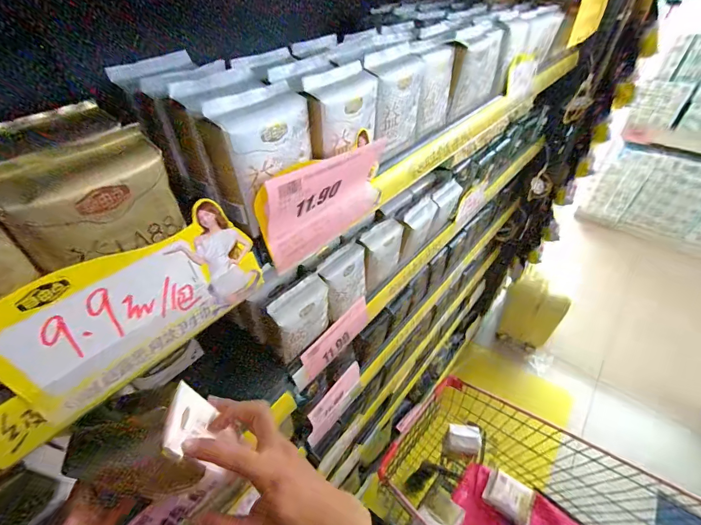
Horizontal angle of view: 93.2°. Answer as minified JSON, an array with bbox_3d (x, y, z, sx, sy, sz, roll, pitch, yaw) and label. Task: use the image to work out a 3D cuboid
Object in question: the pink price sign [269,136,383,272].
[{"bbox_3d":[-0.018,-0.062,0.351,0.023,0.110,0.155,31,51,29],"label":"pink price sign"}]

